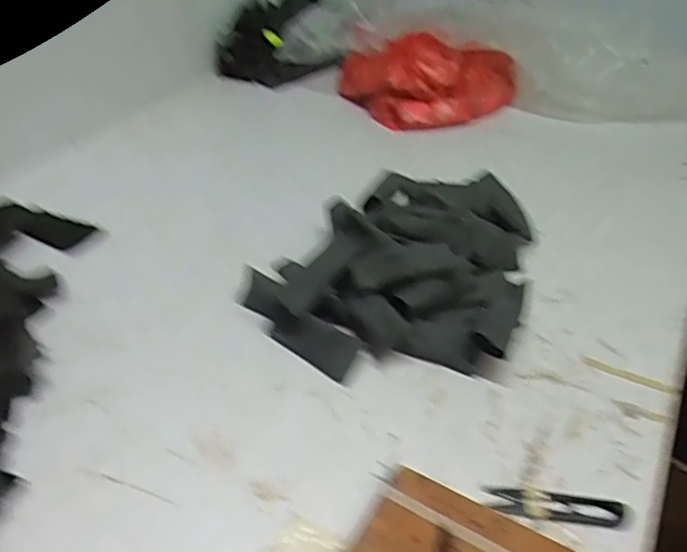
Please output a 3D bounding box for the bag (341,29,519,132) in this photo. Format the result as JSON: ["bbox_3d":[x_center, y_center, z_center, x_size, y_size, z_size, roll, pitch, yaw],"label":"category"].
[{"bbox_3d":[0.135,-0.342,0.996,0.236,0.086,0.237,-17,42,-19],"label":"bag"}]

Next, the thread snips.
[{"bbox_3d":[0.157,0.170,0.443,0.097,0.007,0.026,4,39,7],"label":"thread snips"}]

